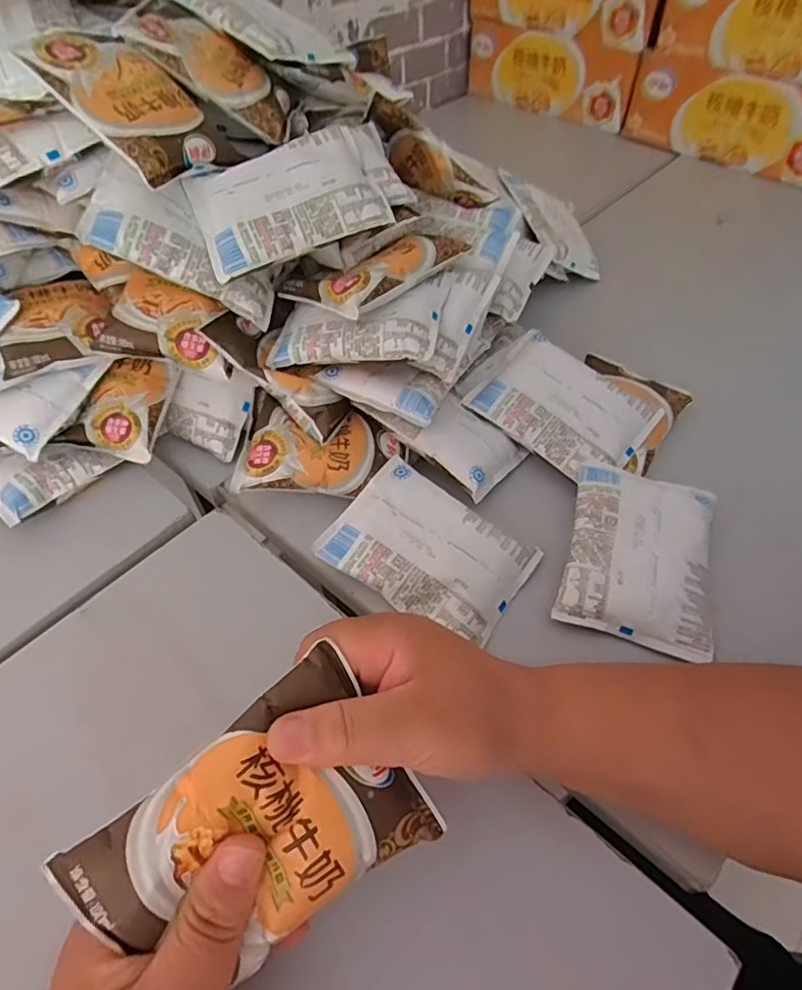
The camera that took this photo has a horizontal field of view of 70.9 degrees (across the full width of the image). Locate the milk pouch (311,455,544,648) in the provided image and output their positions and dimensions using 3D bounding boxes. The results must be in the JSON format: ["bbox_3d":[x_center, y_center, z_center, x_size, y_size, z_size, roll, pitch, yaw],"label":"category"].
[{"bbox_3d":[0.020,0.035,0.389,0.128,0.027,0.092,26,56,19],"label":"milk pouch"}]

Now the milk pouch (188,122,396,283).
[{"bbox_3d":[-0.081,-0.211,0.400,0.129,0.018,0.085,-22,83,-8],"label":"milk pouch"}]

